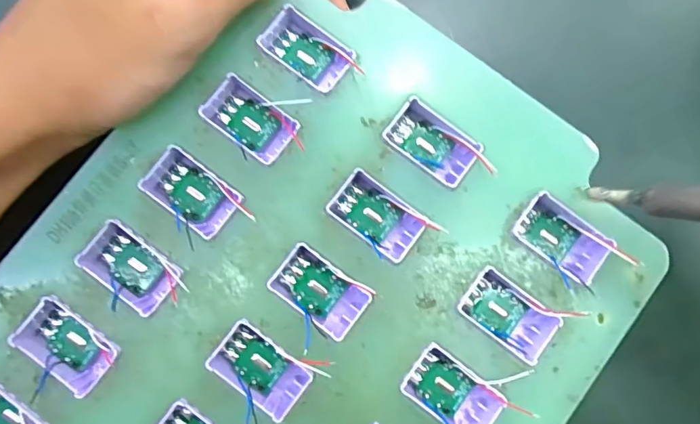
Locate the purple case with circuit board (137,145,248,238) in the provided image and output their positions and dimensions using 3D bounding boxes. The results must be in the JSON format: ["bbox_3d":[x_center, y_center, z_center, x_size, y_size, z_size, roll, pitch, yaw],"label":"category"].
[{"bbox_3d":[-0.054,-0.007,0.166,0.032,0.013,0.019,37,87,0],"label":"purple case with circuit board"}]

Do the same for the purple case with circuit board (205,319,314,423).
[{"bbox_3d":[-0.030,0.052,0.160,0.031,0.012,0.019,39,87,1],"label":"purple case with circuit board"}]

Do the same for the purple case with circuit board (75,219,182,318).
[{"bbox_3d":[-0.074,0.019,0.163,0.032,0.015,0.019,36,87,0],"label":"purple case with circuit board"}]

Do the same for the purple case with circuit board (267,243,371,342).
[{"bbox_3d":[-0.010,0.027,0.166,0.031,0.016,0.019,37,87,0],"label":"purple case with circuit board"}]

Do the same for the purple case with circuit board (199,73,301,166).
[{"bbox_3d":[-0.036,-0.033,0.170,0.034,0.011,0.018,40,87,1],"label":"purple case with circuit board"}]

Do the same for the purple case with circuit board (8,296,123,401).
[{"bbox_3d":[-0.093,0.044,0.159,0.032,0.012,0.020,36,87,0],"label":"purple case with circuit board"}]

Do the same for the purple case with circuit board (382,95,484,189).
[{"bbox_3d":[0.028,-0.024,0.171,0.032,0.011,0.019,39,87,1],"label":"purple case with circuit board"}]

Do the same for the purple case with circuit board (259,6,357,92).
[{"bbox_3d":[-0.015,-0.059,0.173,0.033,0.012,0.019,40,87,1],"label":"purple case with circuit board"}]

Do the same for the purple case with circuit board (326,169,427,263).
[{"bbox_3d":[0.010,0.001,0.167,0.032,0.012,0.019,39,87,1],"label":"purple case with circuit board"}]

